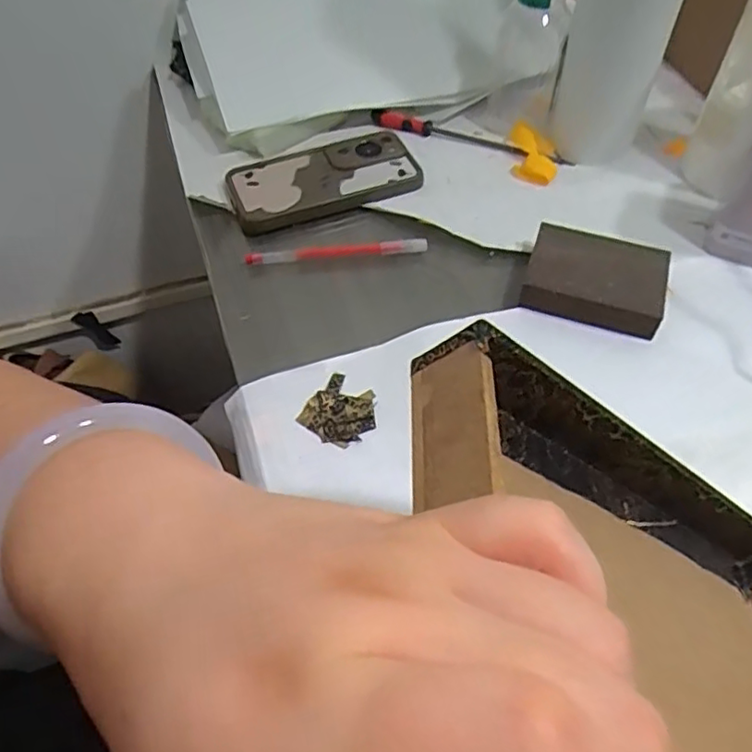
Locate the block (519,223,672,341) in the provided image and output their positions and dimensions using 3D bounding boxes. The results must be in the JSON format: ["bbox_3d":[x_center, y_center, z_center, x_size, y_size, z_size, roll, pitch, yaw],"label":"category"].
[{"bbox_3d":[0.161,-0.071,0.466,0.097,0.025,0.070,15,56,12],"label":"block"}]

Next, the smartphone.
[{"bbox_3d":[-0.046,-0.174,0.553,0.160,0.015,0.078,-18,65,-8],"label":"smartphone"}]

